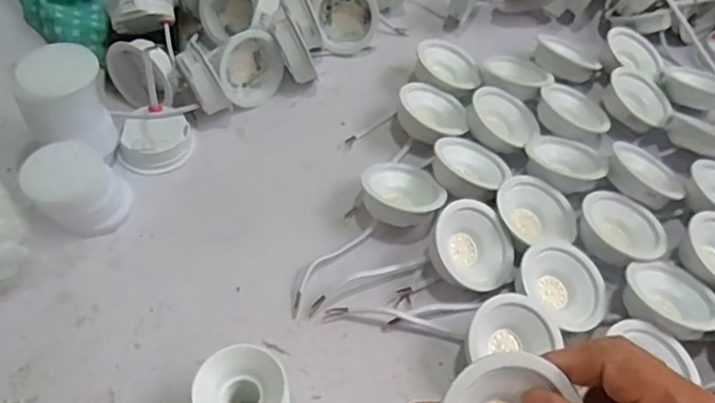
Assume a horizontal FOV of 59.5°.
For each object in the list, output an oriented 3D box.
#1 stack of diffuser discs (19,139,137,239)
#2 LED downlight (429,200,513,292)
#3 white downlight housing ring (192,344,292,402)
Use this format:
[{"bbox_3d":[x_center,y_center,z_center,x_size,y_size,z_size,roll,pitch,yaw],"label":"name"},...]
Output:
[{"bbox_3d":[-0.225,-0.009,0.505,0.068,0.056,0.056,-27,58,-22],"label":"stack of diffuser discs"},{"bbox_3d":[0.089,0.035,0.493,0.069,0.021,0.069,11,64,-23],"label":"LED downlight"},{"bbox_3d":[-0.073,0.132,0.403,0.057,0.054,0.058,2,52,-2],"label":"white downlight housing ring"}]

